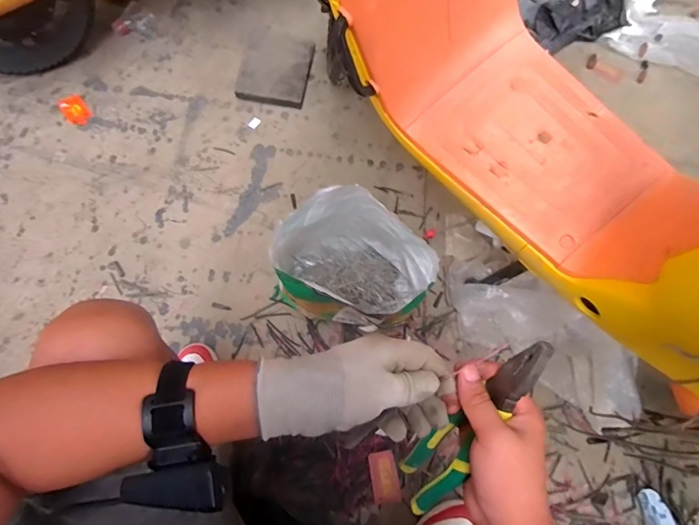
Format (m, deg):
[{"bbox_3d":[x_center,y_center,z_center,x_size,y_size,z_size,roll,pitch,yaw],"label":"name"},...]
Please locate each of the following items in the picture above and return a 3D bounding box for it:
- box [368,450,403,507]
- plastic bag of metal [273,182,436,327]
[{"bbox_3d":[0.065,0.396,0.783,0.049,0.011,0.088,-10,75,-5],"label":"box"},{"bbox_3d":[-0.003,0.008,0.779,0.266,0.260,0.182,16,74,3],"label":"plastic bag of metal"}]

